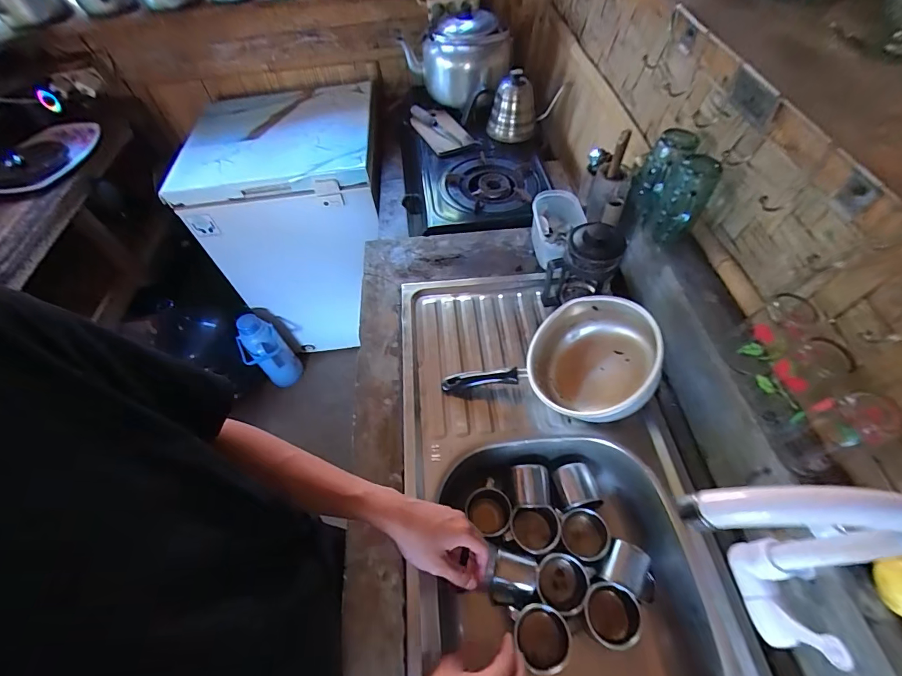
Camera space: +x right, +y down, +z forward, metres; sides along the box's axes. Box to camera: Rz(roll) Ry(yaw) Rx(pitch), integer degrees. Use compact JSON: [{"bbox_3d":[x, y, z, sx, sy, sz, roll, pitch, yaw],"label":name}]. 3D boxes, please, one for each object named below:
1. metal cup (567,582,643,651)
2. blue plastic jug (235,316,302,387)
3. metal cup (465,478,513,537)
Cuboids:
[{"bbox_3d":[0.213,0.380,0.556,0.072,0.080,0.070,-2,55,3],"label":"metal cup"},{"bbox_3d":[-0.725,0.063,1.609,0.151,0.378,0.135,-36,60,-19],"label":"blue plastic jug"},{"bbox_3d":[0.064,0.281,0.651,0.059,0.083,0.071,-32,59,-16],"label":"metal cup"}]

